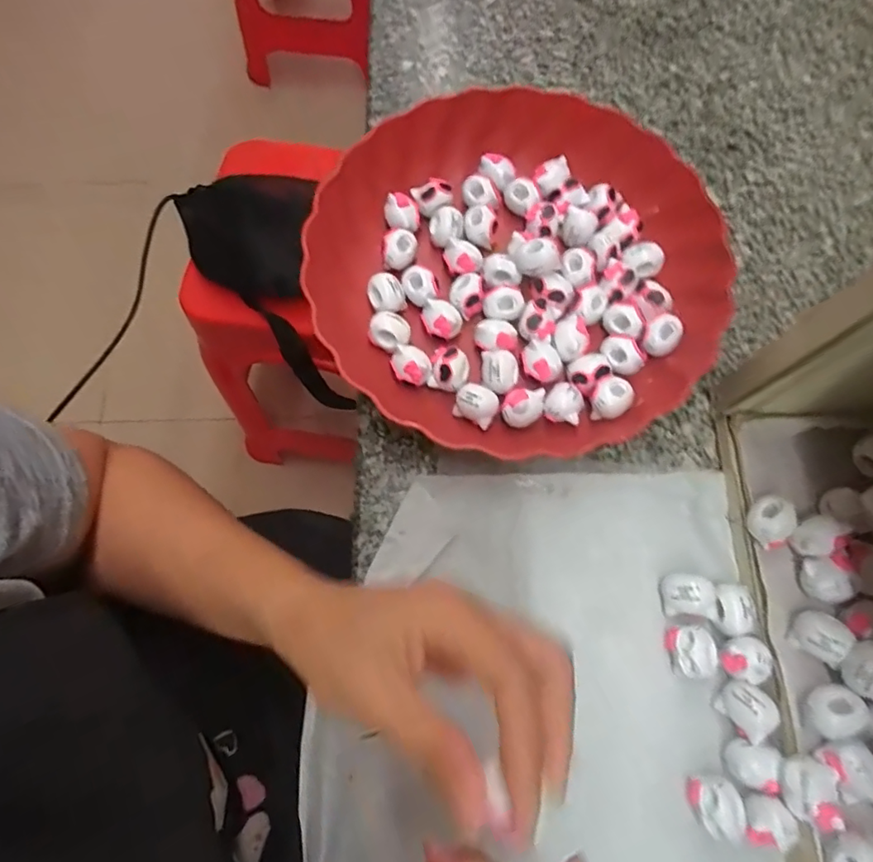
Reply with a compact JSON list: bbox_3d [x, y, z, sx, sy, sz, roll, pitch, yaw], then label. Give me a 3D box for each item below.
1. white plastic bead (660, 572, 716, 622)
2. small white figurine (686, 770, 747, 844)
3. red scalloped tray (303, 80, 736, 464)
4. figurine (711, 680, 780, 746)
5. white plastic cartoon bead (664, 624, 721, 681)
[{"bbox_3d":[0.133,0.087,0.281,0.026,0.018,0.022,8,72,2],"label":"white plastic bead"},{"bbox_3d":[0.133,0.179,0.255,0.020,0.020,0.024,-11,72,-4],"label":"small white figurine"},{"bbox_3d":[0.050,-0.100,0.331,0.235,0.049,0.237,-36,76,-12],"label":"red scalloped tray"},{"bbox_3d":[0.154,0.138,0.265,0.020,0.020,0.024,-28,75,-10],"label":"figurine"},{"bbox_3d":[0.131,0.113,0.274,0.017,0.021,0.025,-13,73,-5],"label":"white plastic cartoon bead"}]

